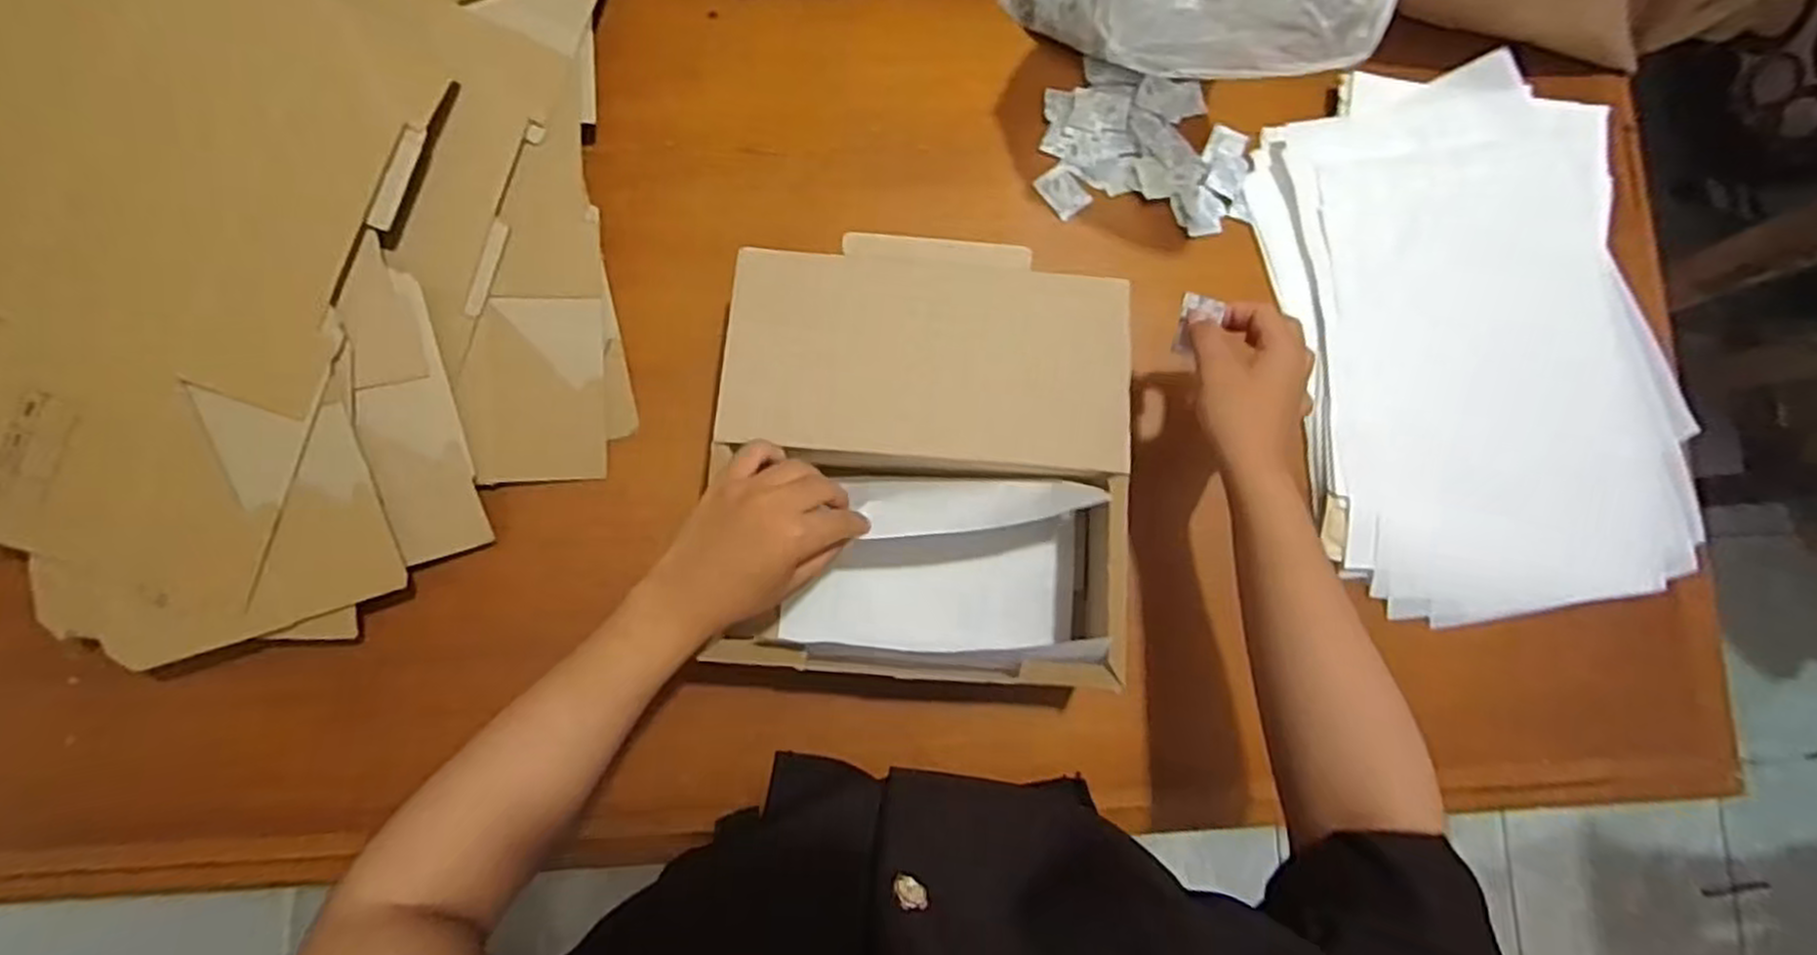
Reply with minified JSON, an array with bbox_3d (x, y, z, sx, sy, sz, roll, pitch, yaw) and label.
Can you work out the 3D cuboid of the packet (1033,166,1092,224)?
[{"bbox_3d":[0.125,-0.232,0.627,0.032,0.005,0.041,-38,86,-7],"label":"packet"}]

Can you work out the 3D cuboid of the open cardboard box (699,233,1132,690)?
[{"bbox_3d":[0.009,-0.013,0.540,0.264,0.106,0.288,4,82,-3],"label":"open cardboard box"}]

